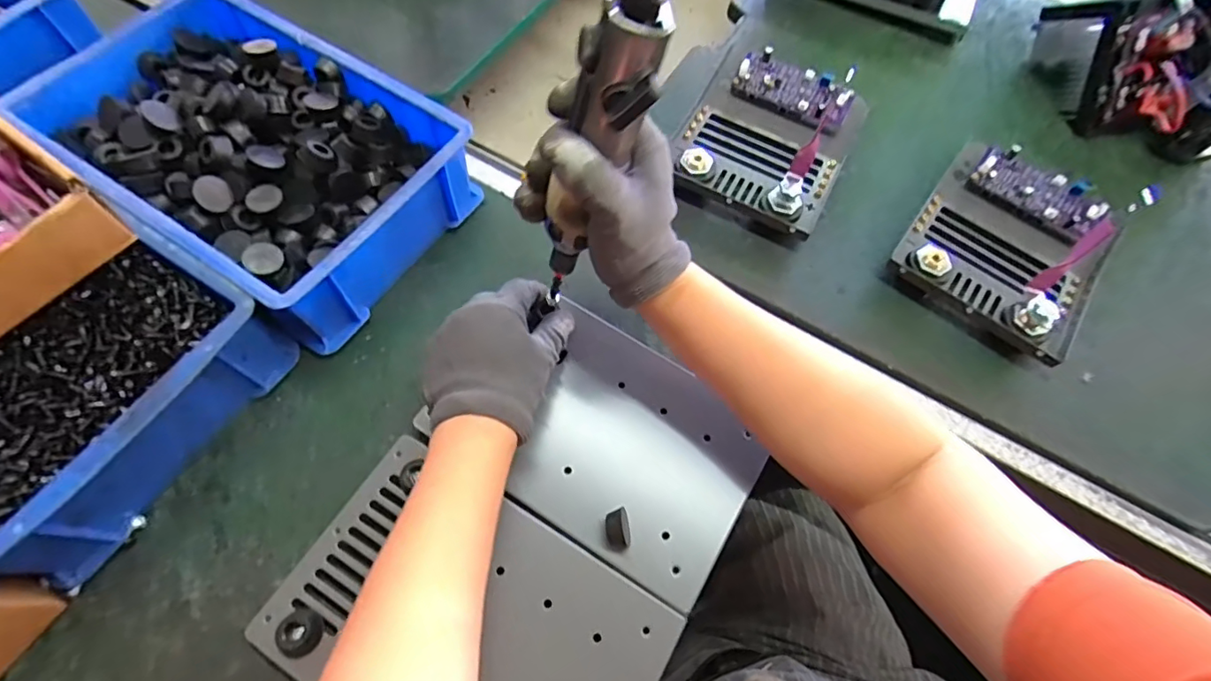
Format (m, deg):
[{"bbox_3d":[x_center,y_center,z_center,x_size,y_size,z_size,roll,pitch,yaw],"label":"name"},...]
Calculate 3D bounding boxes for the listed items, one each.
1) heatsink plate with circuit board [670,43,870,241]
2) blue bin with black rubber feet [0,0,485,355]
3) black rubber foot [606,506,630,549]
[{"bbox_3d":[0.154,-0.193,0.519,0.153,0.049,0.182,29,67,10],"label":"heatsink plate with circuit board"},{"bbox_3d":[-0.282,-0.152,0.448,0.316,0.089,0.201,32,67,11],"label":"blue bin with black rubber feet"},{"bbox_3d":[0.008,0.123,0.359,0.017,0.023,0.025,-4,66,-5],"label":"black rubber foot"}]

